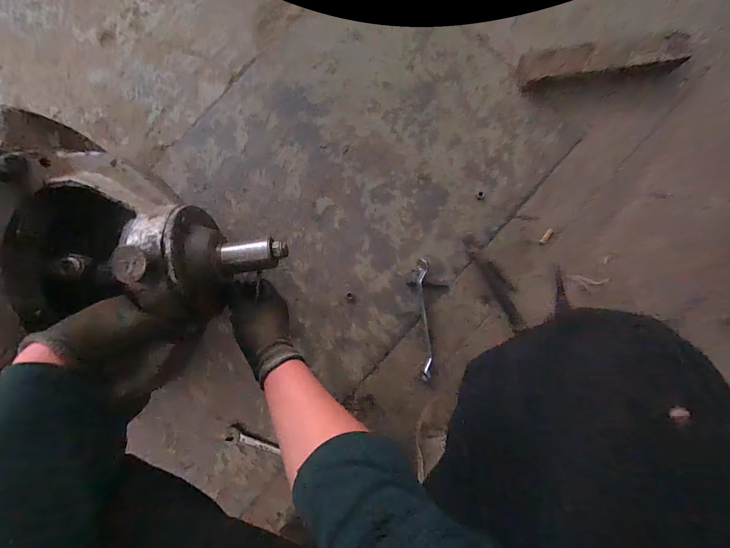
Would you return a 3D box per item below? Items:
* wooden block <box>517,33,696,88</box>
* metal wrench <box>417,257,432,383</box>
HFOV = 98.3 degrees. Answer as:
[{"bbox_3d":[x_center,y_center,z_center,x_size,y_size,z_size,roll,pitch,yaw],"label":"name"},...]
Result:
[{"bbox_3d":[0.510,-0.461,0.679,0.347,0.047,0.081,-6,87,1],"label":"wooden block"},{"bbox_3d":[0.125,0.096,0.659,0.023,0.020,0.251,-2,87,1],"label":"metal wrench"}]

